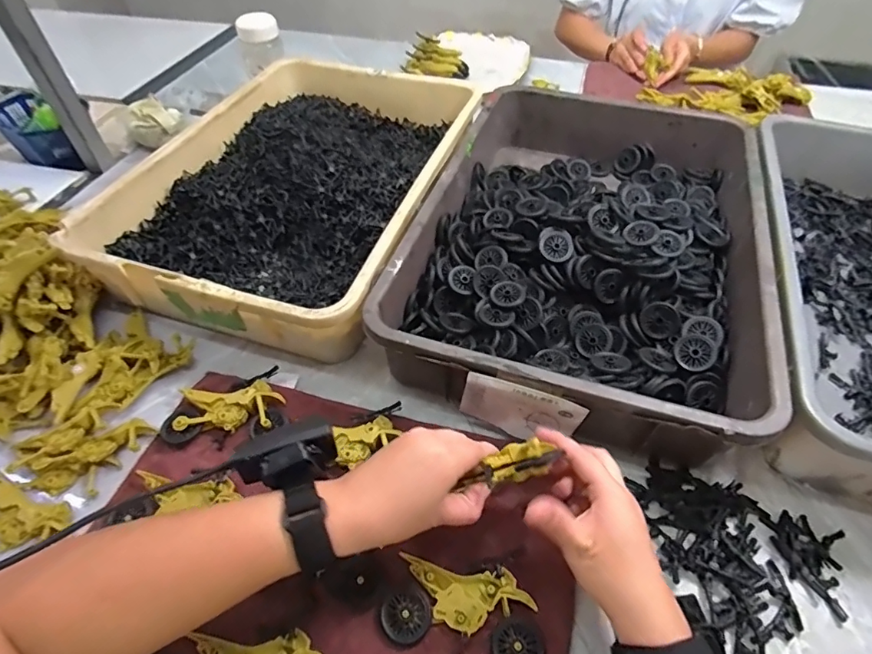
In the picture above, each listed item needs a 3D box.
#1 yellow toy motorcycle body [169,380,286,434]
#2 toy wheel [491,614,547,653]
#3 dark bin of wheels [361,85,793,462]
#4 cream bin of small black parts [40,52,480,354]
[{"bbox_3d":[-0.203,0.079,0.476,0.097,0.018,0.045,-5,52,-1],"label":"yellow toy motorcycle body"},{"bbox_3d":[0.060,0.232,0.352,0.038,0.016,0.036,-2,52,2],"label":"toy wheel"},{"bbox_3d":[0.180,-0.114,0.580,0.354,0.104,0.517,15,54,14],"label":"dark bin of wheels"},{"bbox_3d":[-0.169,-0.204,0.653,0.358,0.085,0.503,14,52,13],"label":"cream bin of small black parts"}]

